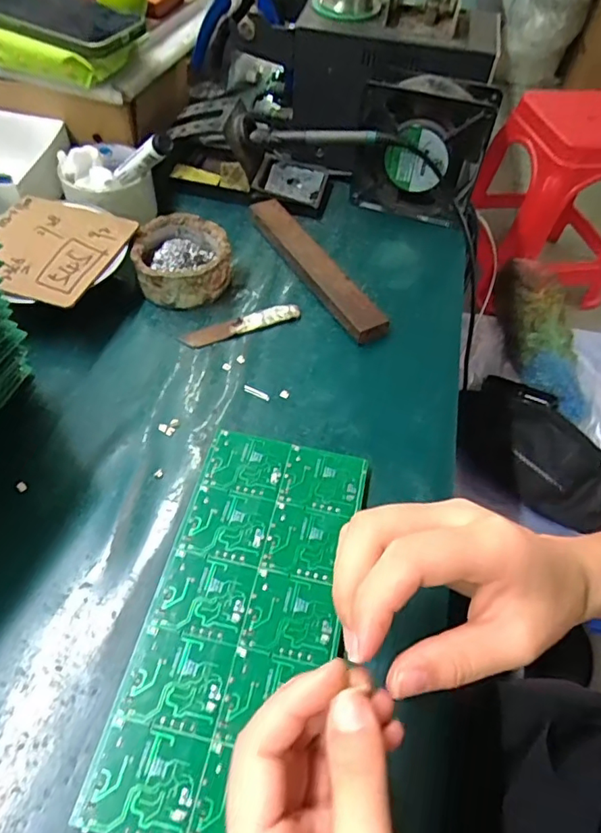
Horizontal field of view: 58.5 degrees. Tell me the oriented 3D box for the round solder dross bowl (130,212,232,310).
[{"bbox_3d":[-0.100,-0.136,0.464,0.077,0.037,0.081,3,53,-3],"label":"round solder dross bowl"}]

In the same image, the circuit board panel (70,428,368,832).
[{"bbox_3d":[-0.030,0.107,0.305,0.101,0.004,0.222,12,54,5],"label":"circuit board panel"}]

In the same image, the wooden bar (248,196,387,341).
[{"bbox_3d":[0.011,-0.137,0.486,0.031,0.020,0.199,-23,58,-21],"label":"wooden bar"}]

